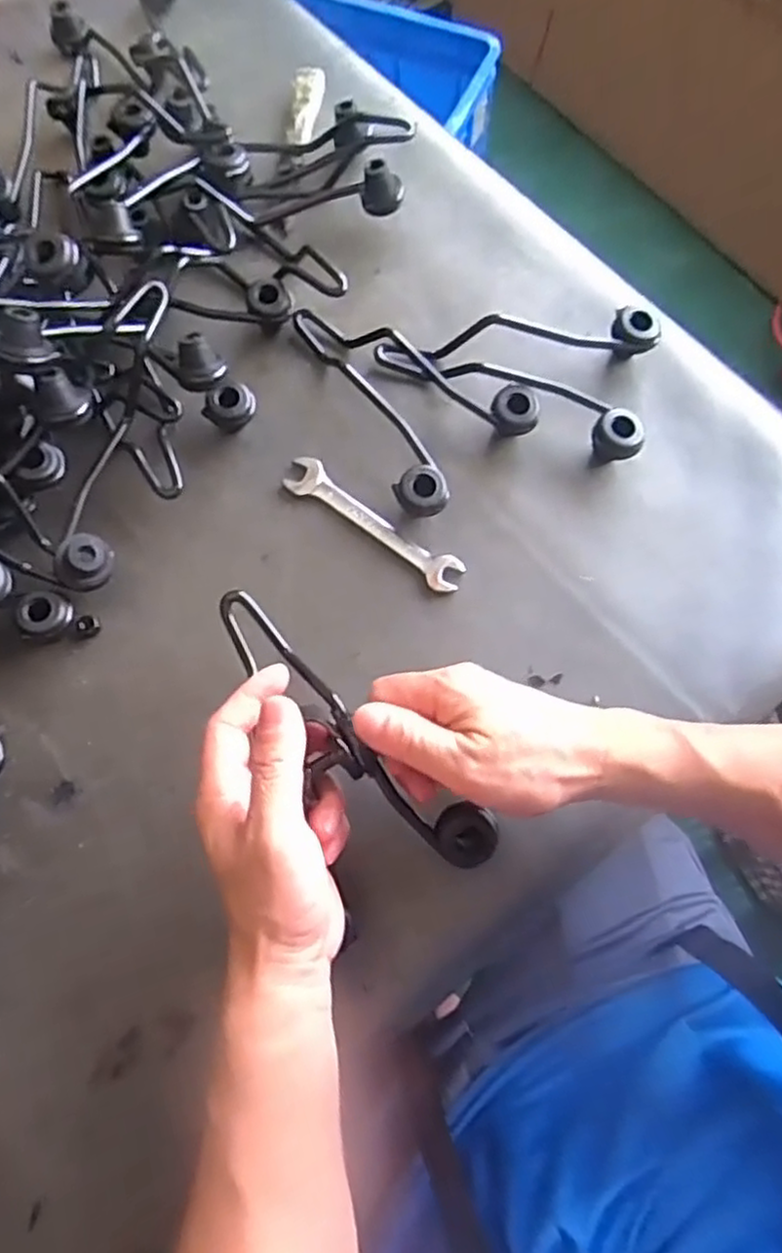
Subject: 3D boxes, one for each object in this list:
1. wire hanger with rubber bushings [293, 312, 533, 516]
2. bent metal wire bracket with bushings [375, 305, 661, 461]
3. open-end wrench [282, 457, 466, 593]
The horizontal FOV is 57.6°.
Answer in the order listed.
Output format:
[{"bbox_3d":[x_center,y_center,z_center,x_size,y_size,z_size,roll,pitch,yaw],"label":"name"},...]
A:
[{"bbox_3d":[0.020,-0.177,0.499,0.112,0.036,0.196,-26,73,-6],"label":"wire hanger with rubber bushings"},{"bbox_3d":[0.090,-0.191,0.500,0.192,0.032,0.107,20,73,8],"label":"bent metal wire bracket with bushings"},{"bbox_3d":[-0.012,-0.071,0.485,0.143,0.004,0.027,35,76,12],"label":"open-end wrench"}]

